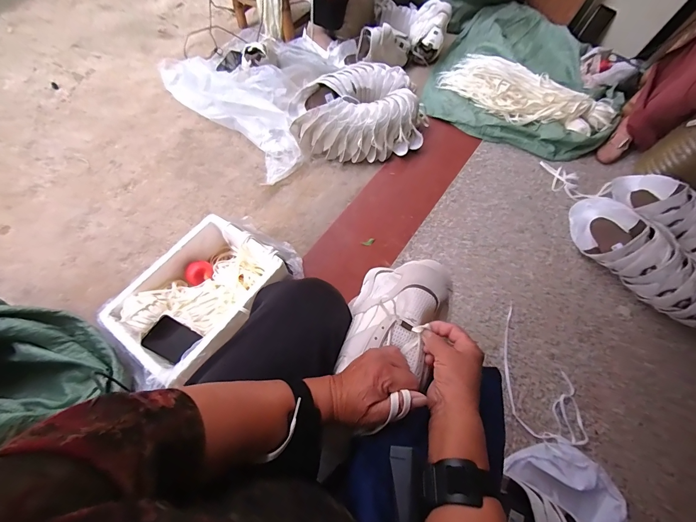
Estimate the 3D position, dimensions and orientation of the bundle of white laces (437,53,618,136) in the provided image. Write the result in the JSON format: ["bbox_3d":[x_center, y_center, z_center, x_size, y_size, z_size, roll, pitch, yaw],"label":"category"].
[{"bbox_3d":[0.638,-0.612,1.192,0.593,0.065,0.234,35,68,9],"label":"bundle of white laces"}]

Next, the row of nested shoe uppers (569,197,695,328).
[{"bbox_3d":[0.847,-0.010,0.948,0.156,0.149,0.449,-32,74,-17],"label":"row of nested shoe uppers"}]

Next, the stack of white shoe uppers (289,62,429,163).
[{"bbox_3d":[0.035,-0.515,1.114,0.447,0.117,0.372,-6,68,-8],"label":"stack of white shoe uppers"}]

